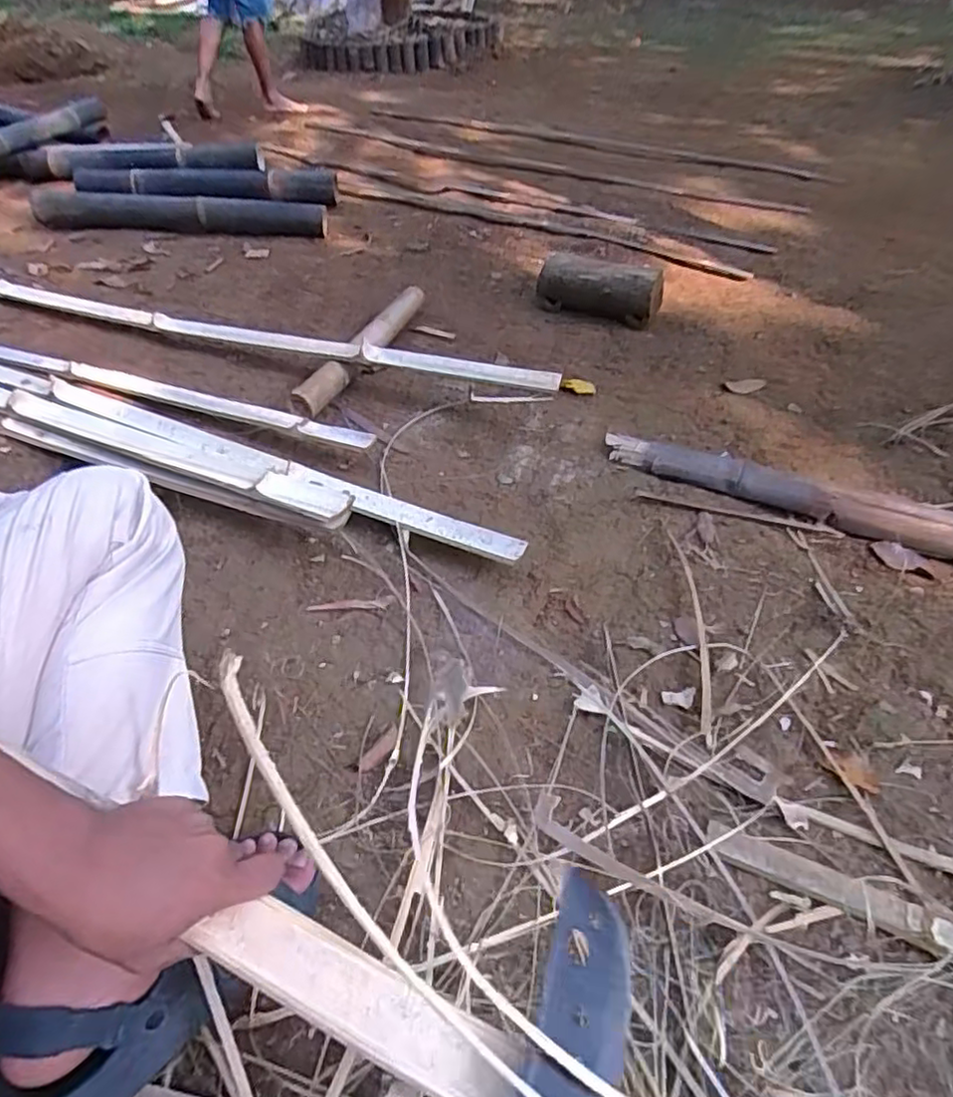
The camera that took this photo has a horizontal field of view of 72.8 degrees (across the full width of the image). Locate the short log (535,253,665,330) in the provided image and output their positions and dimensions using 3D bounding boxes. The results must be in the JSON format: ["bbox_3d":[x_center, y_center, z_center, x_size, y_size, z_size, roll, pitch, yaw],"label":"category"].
[{"bbox_3d":[0.322,-0.676,1.665,0.317,0.126,0.123,22,45,22],"label":"short log"}]

